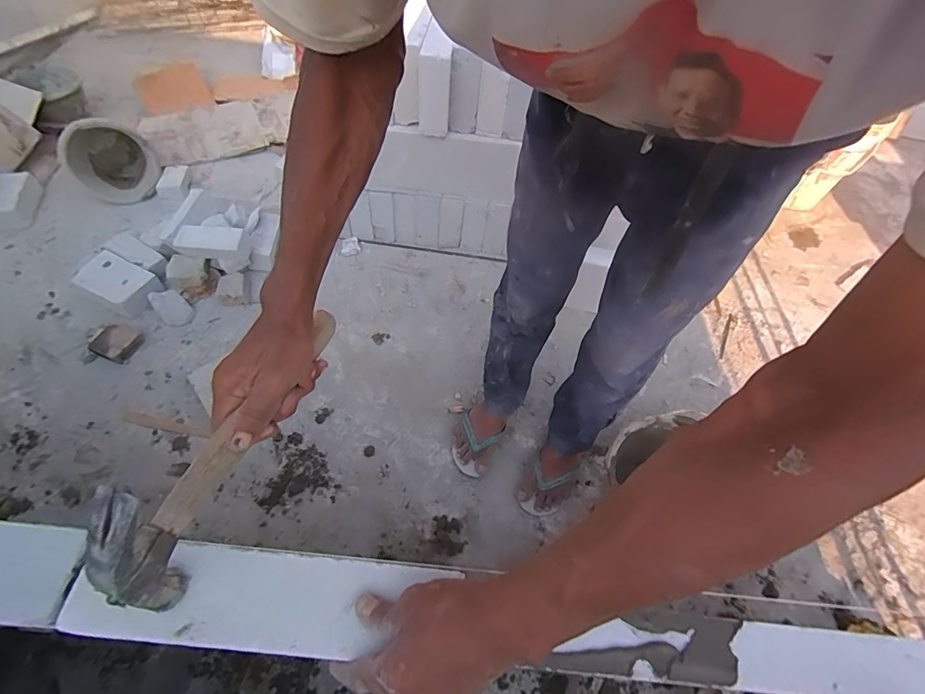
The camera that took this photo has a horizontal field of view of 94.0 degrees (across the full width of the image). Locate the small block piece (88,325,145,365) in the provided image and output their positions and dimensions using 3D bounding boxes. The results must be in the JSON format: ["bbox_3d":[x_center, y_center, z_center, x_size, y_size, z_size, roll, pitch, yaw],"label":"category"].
[{"bbox_3d":[-0.987,-0.014,1.227,0.134,0.031,0.108,15,56,5],"label":"small block piece"}]

